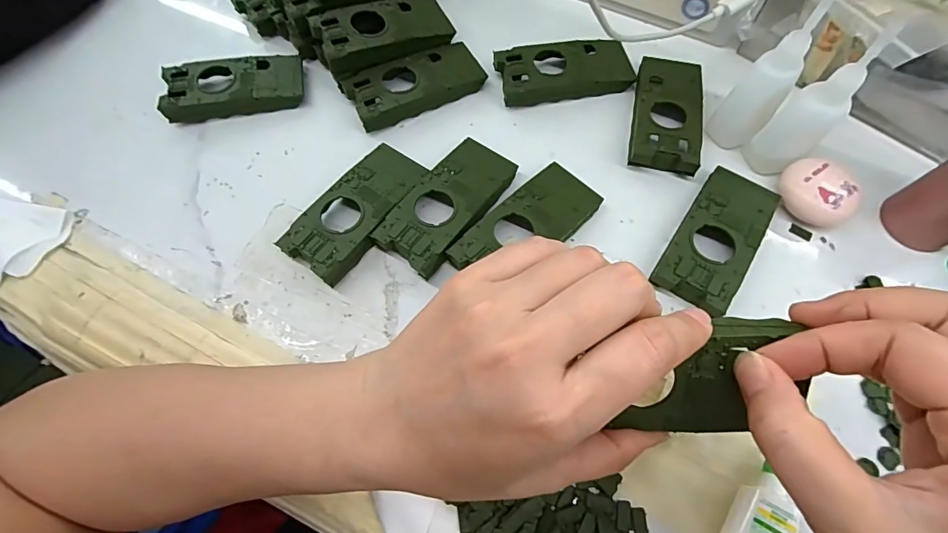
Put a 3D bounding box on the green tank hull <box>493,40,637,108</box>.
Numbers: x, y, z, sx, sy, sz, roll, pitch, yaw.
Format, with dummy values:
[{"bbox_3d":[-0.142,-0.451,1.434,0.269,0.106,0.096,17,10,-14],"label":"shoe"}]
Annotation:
[{"bbox_3d":[0.072,-0.152,0.352,0.103,0.022,0.047,-11,65,-2],"label":"green tank hull"}]

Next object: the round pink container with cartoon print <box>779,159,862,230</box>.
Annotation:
[{"bbox_3d":[0.227,-0.047,0.301,0.037,0.026,0.047,-23,66,-8],"label":"round pink container with cartoon print"}]

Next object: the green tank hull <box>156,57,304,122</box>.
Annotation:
[{"bbox_3d":[-0.186,-0.140,0.353,0.101,0.024,0.044,-12,65,-3],"label":"green tank hull"}]

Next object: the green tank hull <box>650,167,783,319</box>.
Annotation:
[{"bbox_3d":[0.157,-0.019,0.290,0.047,0.018,0.106,33,70,17],"label":"green tank hull"}]

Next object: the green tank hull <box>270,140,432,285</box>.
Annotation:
[{"bbox_3d":[-0.078,-0.038,0.304,0.047,0.017,0.103,30,70,16],"label":"green tank hull"}]

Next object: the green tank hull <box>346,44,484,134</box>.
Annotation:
[{"bbox_3d":[-0.045,-0.143,0.348,0.103,0.018,0.048,-28,67,-10],"label":"green tank hull"}]

